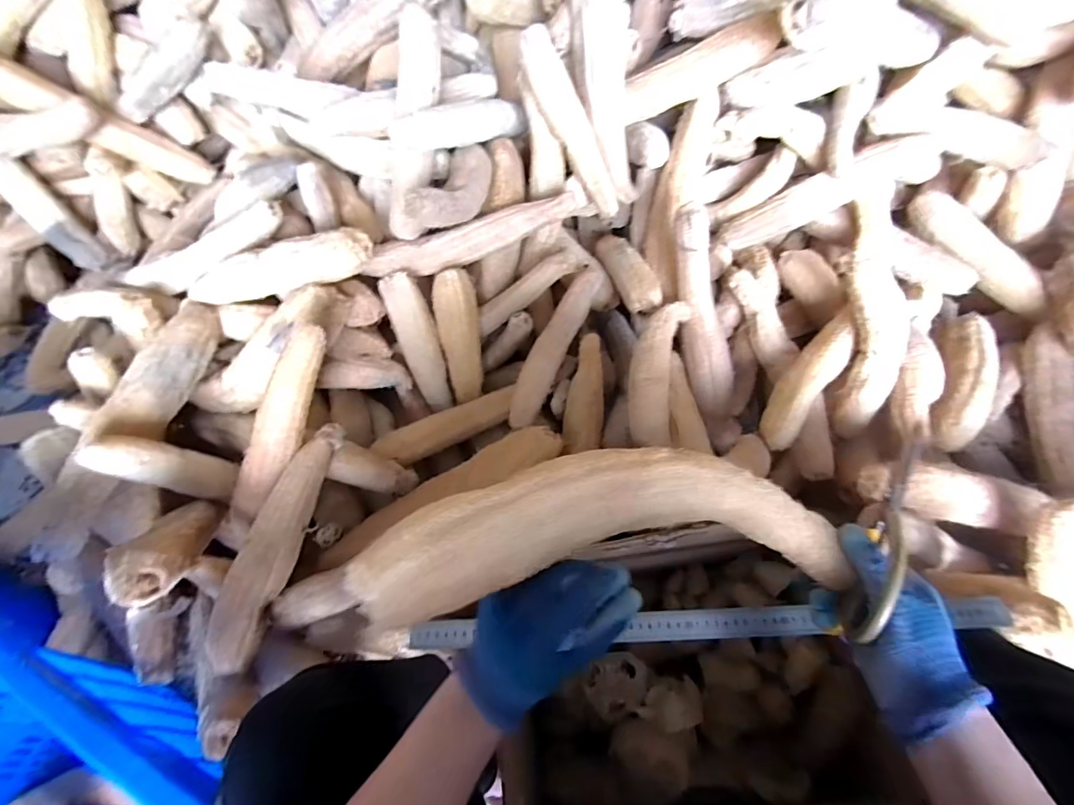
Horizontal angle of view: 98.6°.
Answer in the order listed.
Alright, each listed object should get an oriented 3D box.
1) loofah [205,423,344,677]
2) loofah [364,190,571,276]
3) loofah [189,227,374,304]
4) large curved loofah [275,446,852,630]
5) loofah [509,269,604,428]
[{"bbox_3d":[-0.375,0.191,0.672,0.073,0.068,0.349,9,57,11],"label":"loofah"},{"bbox_3d":[-0.113,-0.292,0.826,0.394,0.070,0.053,-15,55,-5],"label":"loofah"},{"bbox_3d":[-0.446,-0.221,0.785,0.384,0.076,0.061,-4,53,26],"label":"loofah"},{"bbox_3d":[0.046,0.092,0.316,0.372,0.048,0.104,-4,53,-19],"label":"large curved loofah"},{"bbox_3d":[0.036,-0.105,0.861,0.072,0.056,0.342,22,77,19],"label":"loofah"}]

